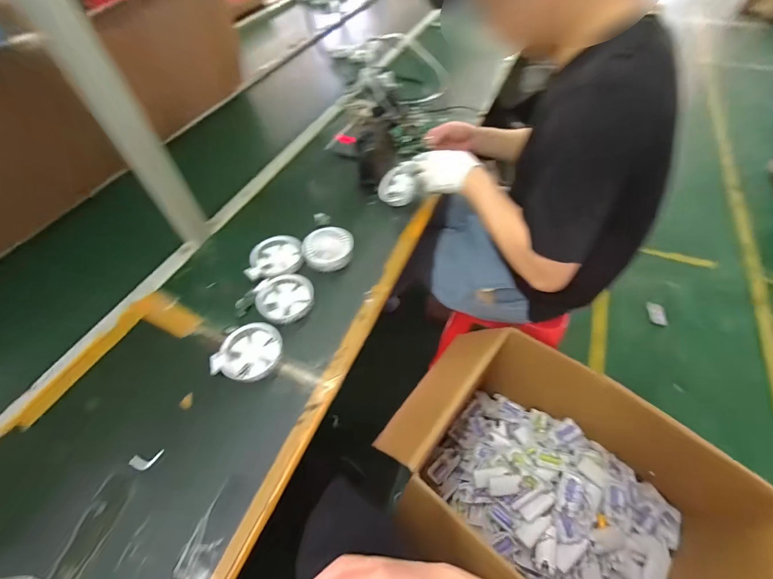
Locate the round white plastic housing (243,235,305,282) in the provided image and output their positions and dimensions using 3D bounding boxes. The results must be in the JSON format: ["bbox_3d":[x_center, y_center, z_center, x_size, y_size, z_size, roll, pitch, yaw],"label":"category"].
[{"bbox_3d":[-0.215,-0.063,0.661,0.101,0.031,0.095,-1,54,1],"label":"round white plastic housing"}]

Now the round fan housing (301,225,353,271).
[{"bbox_3d":[-0.117,-0.085,0.673,0.097,0.046,0.091,-1,54,1],"label":"round fan housing"}]

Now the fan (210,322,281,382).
[{"bbox_3d":[-0.218,0.102,0.546,0.089,0.035,0.096,-1,54,1],"label":"fan"}]

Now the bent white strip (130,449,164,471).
[{"bbox_3d":[-0.332,0.237,0.468,0.041,0.012,0.020,-13,55,-8],"label":"bent white strip"}]

